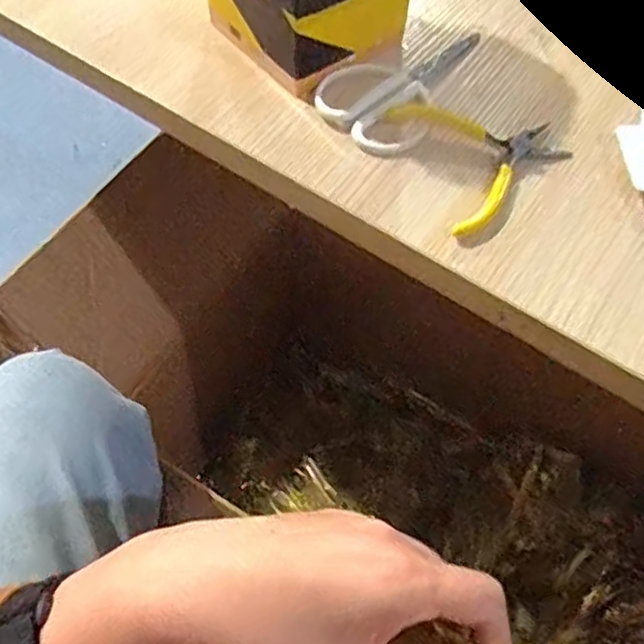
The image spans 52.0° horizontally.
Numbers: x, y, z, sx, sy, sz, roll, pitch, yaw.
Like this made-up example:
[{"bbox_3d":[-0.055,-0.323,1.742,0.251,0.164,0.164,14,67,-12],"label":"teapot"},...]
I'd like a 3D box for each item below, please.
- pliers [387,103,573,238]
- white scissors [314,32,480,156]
[{"bbox_3d":[0.108,-0.108,0.422,0.100,0.010,0.113,-13,61,-11],"label":"pliers"},{"bbox_3d":[0.066,-0.167,0.455,0.143,0.011,0.072,-39,69,-23],"label":"white scissors"}]

